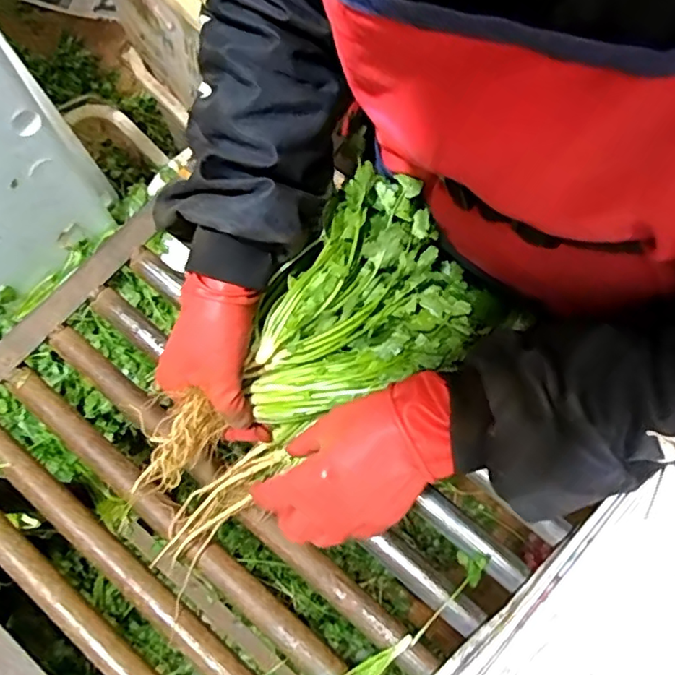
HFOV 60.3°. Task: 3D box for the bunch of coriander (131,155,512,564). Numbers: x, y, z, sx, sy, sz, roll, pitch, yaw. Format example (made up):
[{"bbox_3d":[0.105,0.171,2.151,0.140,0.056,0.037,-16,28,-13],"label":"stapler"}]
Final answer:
[{"bbox_3d":[-0.015,0.026,0.439,0.146,0.098,0.303,42,81,11],"label":"bunch of coriander"}]

